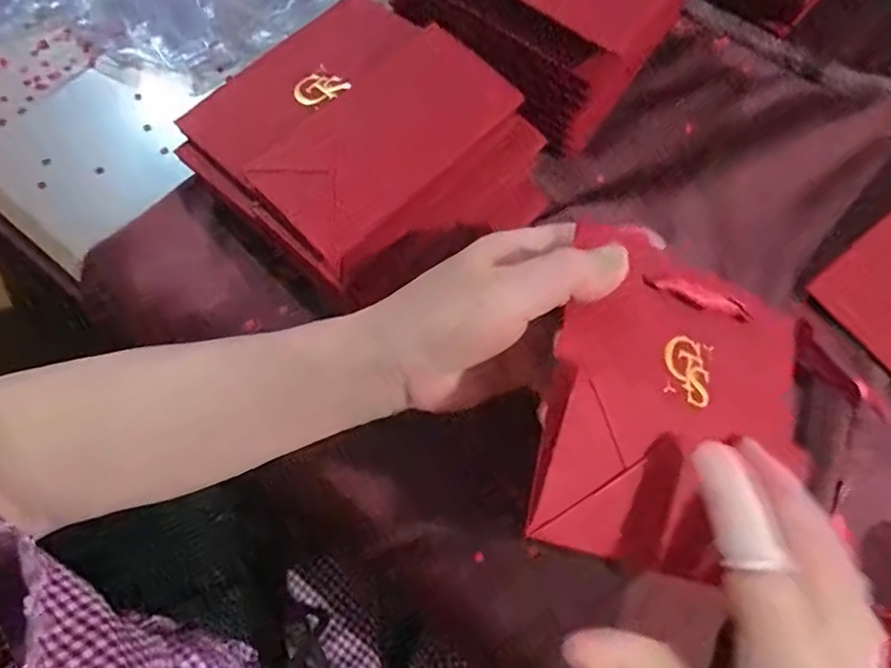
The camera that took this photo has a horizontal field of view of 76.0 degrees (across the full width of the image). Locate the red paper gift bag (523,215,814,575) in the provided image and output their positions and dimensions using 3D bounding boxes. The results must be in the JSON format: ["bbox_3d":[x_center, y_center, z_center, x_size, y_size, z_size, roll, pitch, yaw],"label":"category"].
[{"bbox_3d":[0.107,0.034,0.252,0.143,0.012,0.134,20,71,-23],"label":"red paper gift bag"}]

